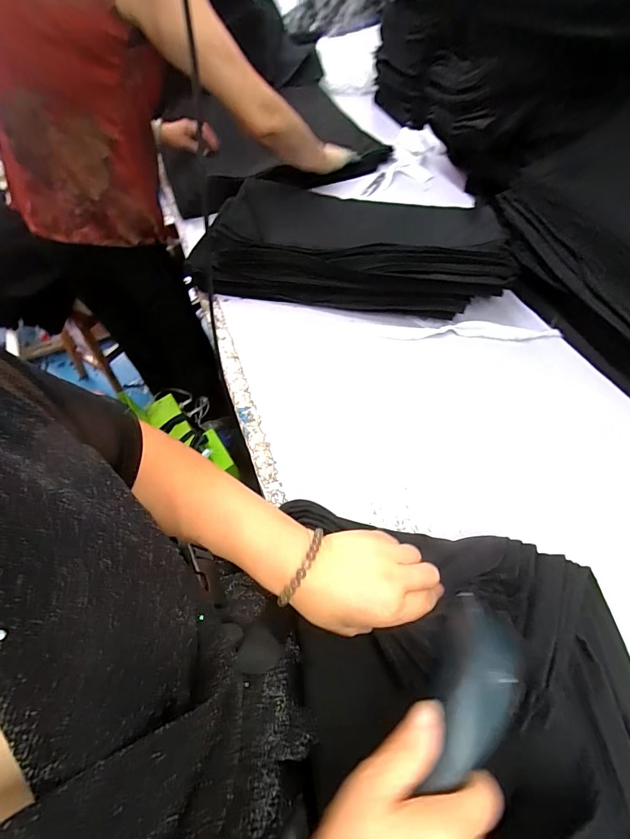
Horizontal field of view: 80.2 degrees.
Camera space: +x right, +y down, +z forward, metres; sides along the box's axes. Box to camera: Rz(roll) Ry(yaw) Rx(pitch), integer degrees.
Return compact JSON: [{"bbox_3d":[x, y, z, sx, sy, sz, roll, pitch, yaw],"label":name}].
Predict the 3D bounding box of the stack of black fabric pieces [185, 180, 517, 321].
[{"bbox_3d":[0.061,-0.335,0.708,0.534,0.098,0.283,10,58,9],"label":"stack of black fabric pieces"}]

